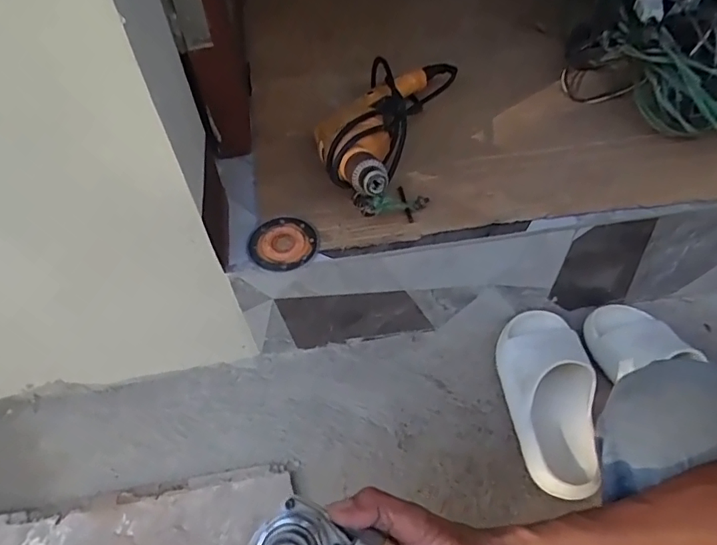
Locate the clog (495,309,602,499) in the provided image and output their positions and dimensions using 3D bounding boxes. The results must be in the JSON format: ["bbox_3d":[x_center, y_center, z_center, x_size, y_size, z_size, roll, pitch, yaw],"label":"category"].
[{"bbox_3d":[0.253,0.155,0.689,0.110,0.087,0.259,2,53,2],"label":"clog"}]

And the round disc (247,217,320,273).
[{"bbox_3d":[-0.090,-0.033,0.631,0.083,0.013,0.072,-11,52,-6],"label":"round disc"}]

